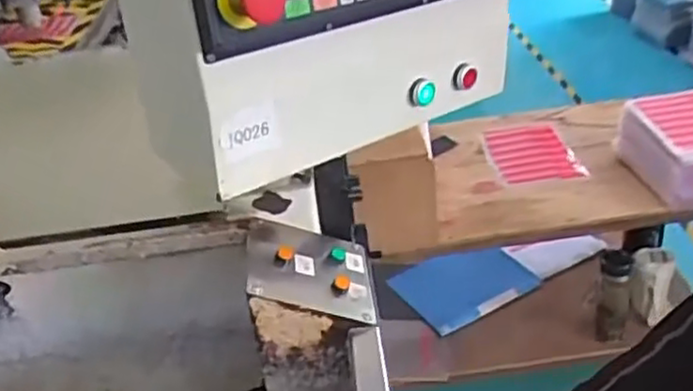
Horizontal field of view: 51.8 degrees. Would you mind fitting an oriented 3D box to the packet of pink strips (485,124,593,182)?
[{"bbox_3d":[0.423,-0.099,1.636,0.175,0.021,0.238,-7,35,0],"label":"packet of pink strips"}]

